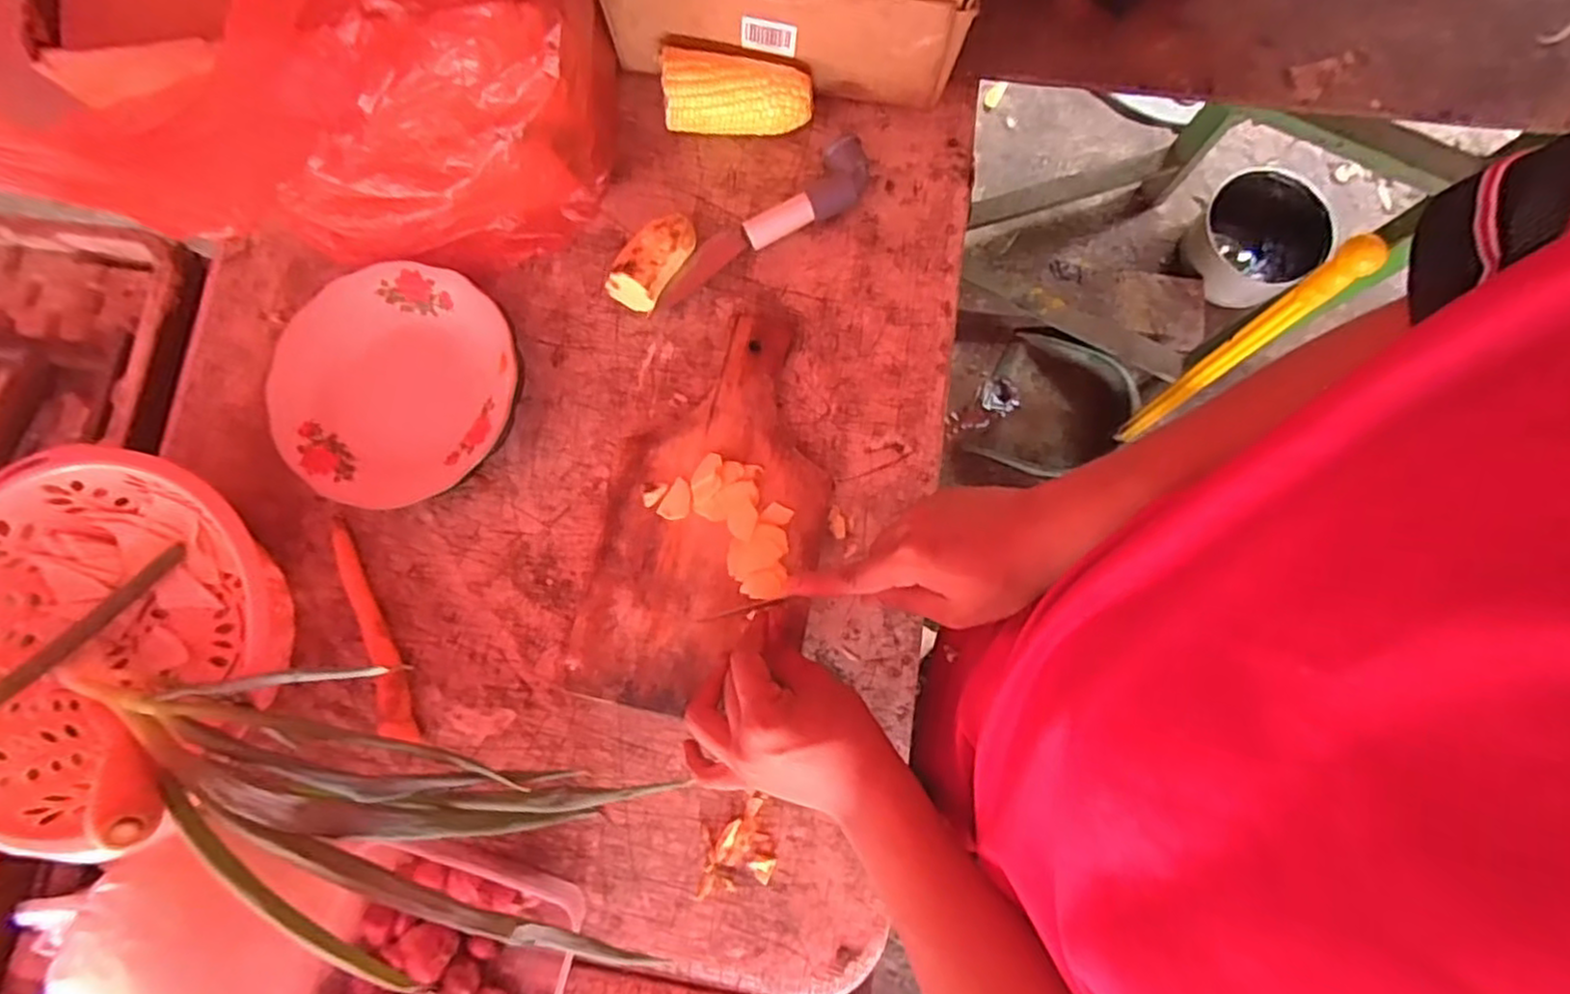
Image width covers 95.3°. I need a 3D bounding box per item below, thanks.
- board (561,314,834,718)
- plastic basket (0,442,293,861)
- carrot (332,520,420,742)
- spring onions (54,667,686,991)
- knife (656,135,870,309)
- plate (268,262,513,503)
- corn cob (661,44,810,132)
[{"bbox_3d":[-0.052,0.010,0.532,0.157,0.027,0.294,12,80,4],"label":"board"},{"bbox_3d":[-0.462,0.090,0.493,0.207,0.102,0.236,42,83,8],"label":"plastic basket"},{"bbox_3d":[-0.304,0.098,0.531,0.017,0.019,0.169,-21,79,-3],"label":"carrot"},{"bbox_3d":[-0.272,0.176,0.439,0.410,0.092,0.126,18,80,5],"label":"spring onions"},{"bbox_3d":[-0.018,-0.210,0.559,0.191,0.034,0.044,-33,80,-5],"label":"knife"},{"bbox_3d":[-0.290,-0.083,0.548,0.178,0.045,0.175,0,79,1],"label":"plate"},{"bbox_3d":[-0.036,-0.315,0.568,0.115,0.057,0.044,4,79,2],"label":"corn cob"}]

